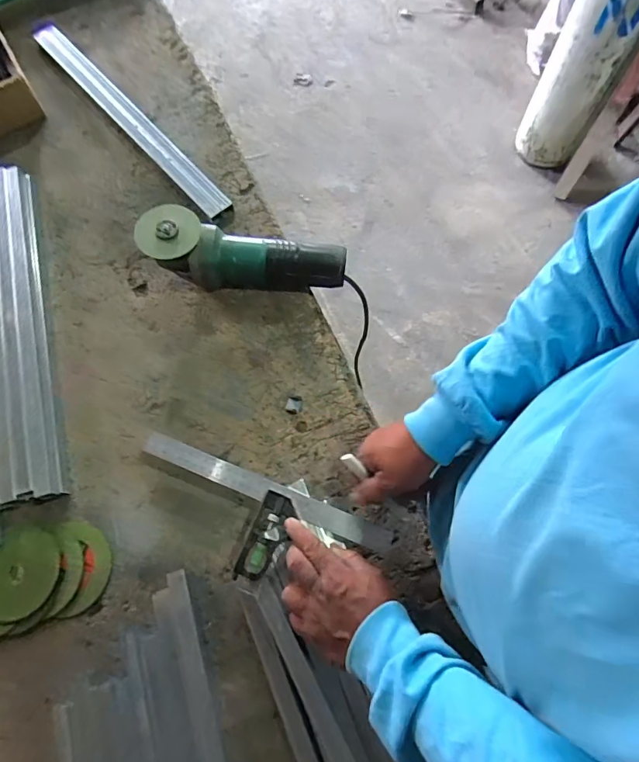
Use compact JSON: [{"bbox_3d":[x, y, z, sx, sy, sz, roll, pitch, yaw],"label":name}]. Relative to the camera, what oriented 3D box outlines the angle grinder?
[{"bbox_3d":[-0.100,-0.166,0.613,0.267,0.095,0.076,9,71,4],"label":"angle grinder"}]

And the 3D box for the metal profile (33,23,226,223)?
[{"bbox_3d":[-0.326,-0.447,0.752,0.040,0.024,0.544,-40,75,-12],"label":"metal profile"}]

